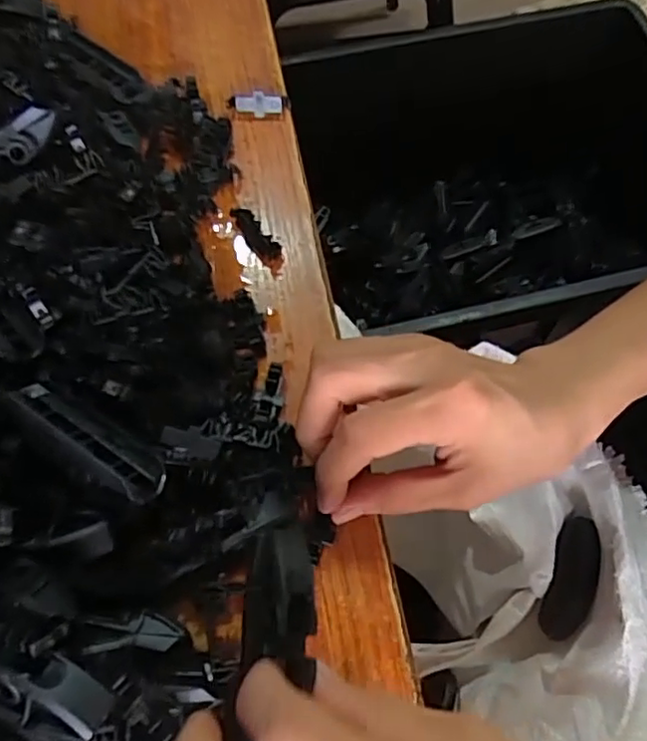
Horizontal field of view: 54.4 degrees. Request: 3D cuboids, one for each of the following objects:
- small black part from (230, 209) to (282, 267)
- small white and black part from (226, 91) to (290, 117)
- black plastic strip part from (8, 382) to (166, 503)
[{"bbox_3d":[-0.034,-0.069,0.323,0.012,0.008,0.037,-34,69,-15],"label":"small black part"},{"bbox_3d":[-0.037,-0.152,0.358,0.035,0.013,0.010,-2,65,0],"label":"small white and black part"},{"bbox_3d":[-0.090,0.025,0.240,0.072,0.005,0.022,31,35,17],"label":"black plastic strip part"}]

